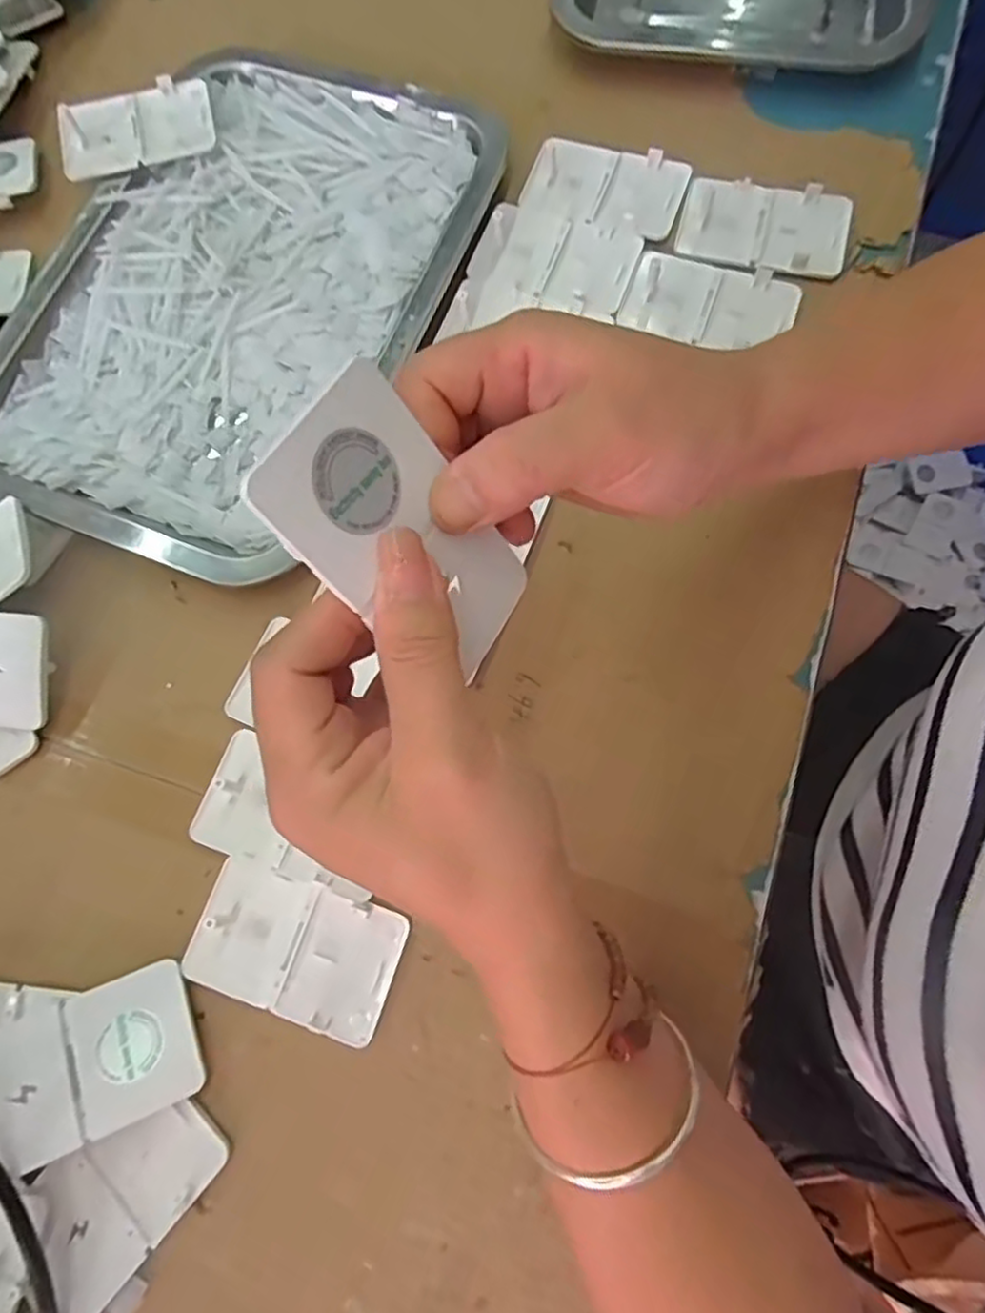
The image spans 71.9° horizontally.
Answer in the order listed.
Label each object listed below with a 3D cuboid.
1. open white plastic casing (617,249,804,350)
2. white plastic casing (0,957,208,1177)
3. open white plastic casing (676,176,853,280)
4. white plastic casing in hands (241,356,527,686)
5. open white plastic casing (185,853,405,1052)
[{"bbox_3d":[0.113,-0.184,0.347,0.085,0.015,0.052,14,77,5],"label":"open white plastic casing"},{"bbox_3d":[-0.161,0.160,0.266,0.083,0.009,0.053,-19,68,-17],"label":"white plastic casing"},{"bbox_3d":[0.144,-0.229,0.359,0.084,0.007,0.052,14,77,5],"label":"open white plastic casing"},{"bbox_3d":[-0.023,-0.032,0.186,0.005,0.083,0.051,10,60,49],"label":"white plastic casing in hands"},{"bbox_3d":[-0.082,0.122,0.284,0.084,0.017,0.050,17,77,6],"label":"open white plastic casing"}]

